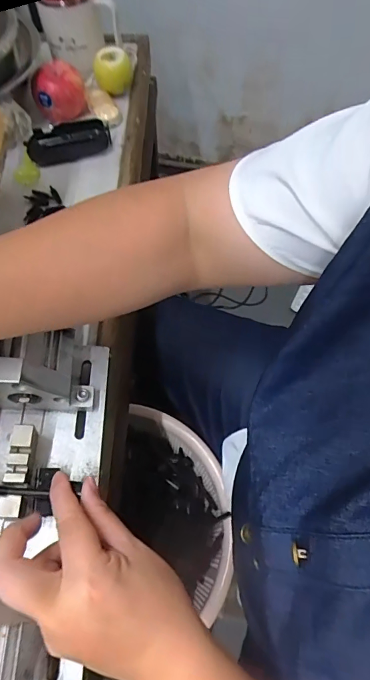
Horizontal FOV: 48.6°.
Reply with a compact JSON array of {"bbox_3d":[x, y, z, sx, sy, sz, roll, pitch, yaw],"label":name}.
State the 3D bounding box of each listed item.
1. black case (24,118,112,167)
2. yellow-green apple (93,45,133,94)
[{"bbox_3d":[-0.160,-0.274,0.571,0.110,0.029,0.061,-6,62,-4],"label":"black case"},{"bbox_3d":[-0.107,-0.402,0.611,0.056,0.049,0.050,-8,62,-5],"label":"yellow-green apple"}]

